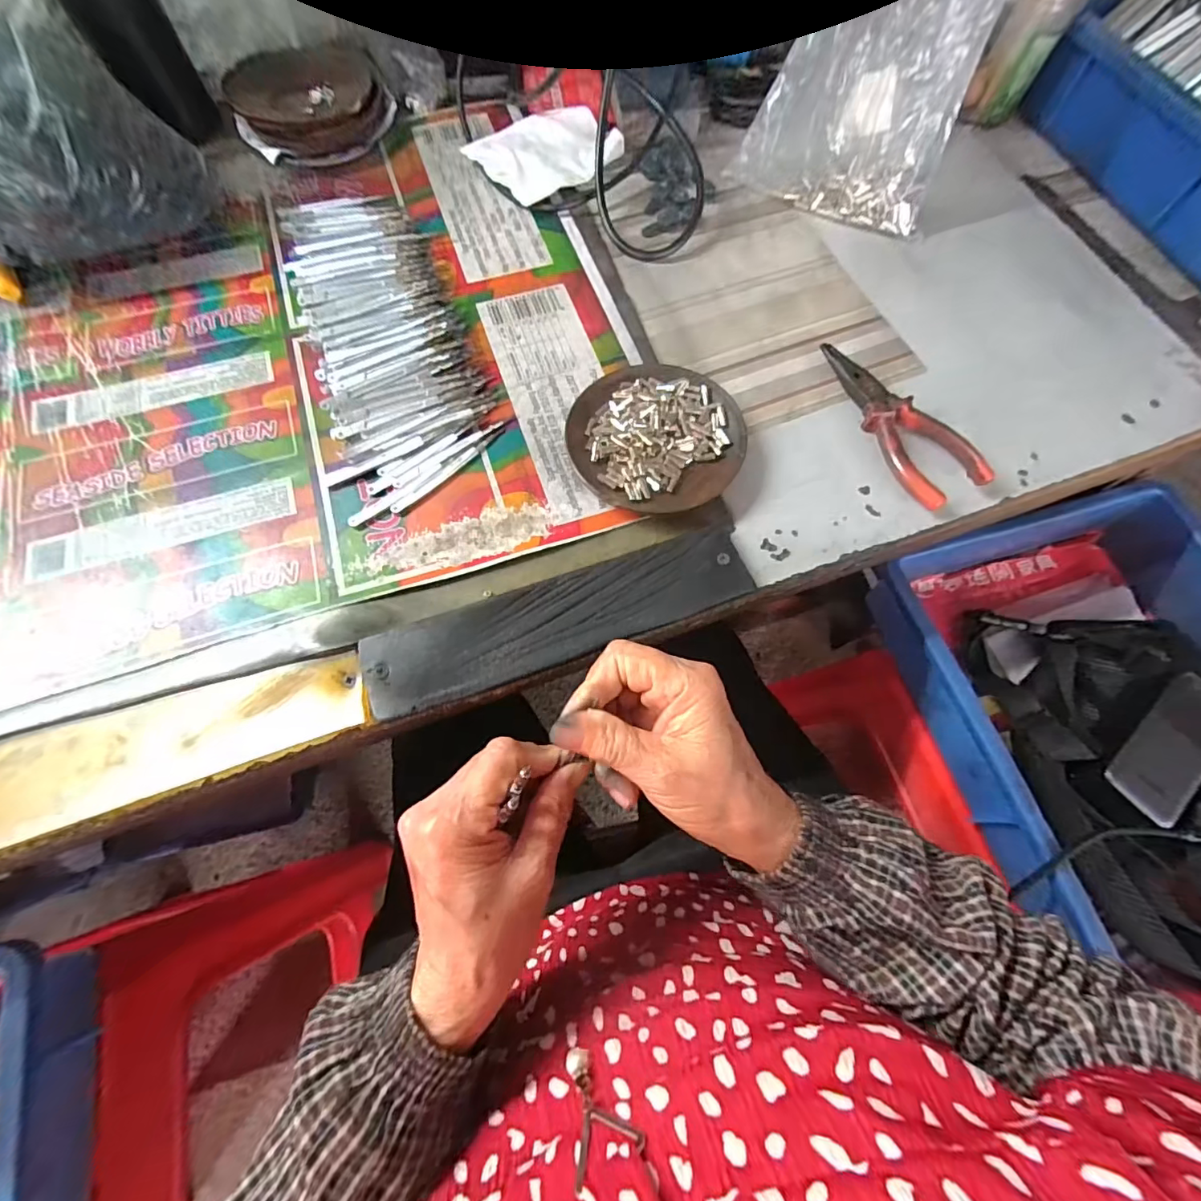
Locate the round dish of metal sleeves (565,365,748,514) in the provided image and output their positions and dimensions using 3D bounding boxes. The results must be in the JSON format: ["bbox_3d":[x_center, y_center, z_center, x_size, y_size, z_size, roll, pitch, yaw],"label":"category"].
[{"bbox_3d":[0.037,-0.108,0.350,0.113,0.031,0.111,0,73,0],"label":"round dish of metal sleeves"}]

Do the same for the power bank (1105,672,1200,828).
[{"bbox_3d":[0.454,0.116,0.411,0.129,0.018,0.059,-42,75,-16],"label":"power bank"}]

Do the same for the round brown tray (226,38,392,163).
[{"bbox_3d":[-0.247,-0.429,0.442,0.121,0.036,0.124,1,69,-1],"label":"round brown tray"}]

